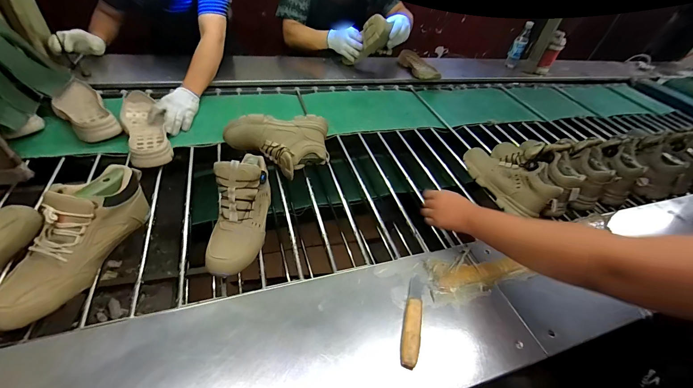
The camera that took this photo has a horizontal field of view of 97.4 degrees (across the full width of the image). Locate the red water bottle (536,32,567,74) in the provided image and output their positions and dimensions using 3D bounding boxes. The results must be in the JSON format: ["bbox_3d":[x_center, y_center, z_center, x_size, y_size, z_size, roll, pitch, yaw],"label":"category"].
[{"bbox_3d":[0.971,-0.664,1.442,0.064,0.176,0.074,32,49,17],"label":"red water bottle"}]

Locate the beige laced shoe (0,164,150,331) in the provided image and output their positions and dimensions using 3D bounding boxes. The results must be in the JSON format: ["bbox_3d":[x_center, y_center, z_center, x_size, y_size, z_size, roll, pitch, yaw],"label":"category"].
[{"bbox_3d":[-0.464,0.065,0.509,0.098,0.134,0.288,14,41,7],"label":"beige laced shoe"}]

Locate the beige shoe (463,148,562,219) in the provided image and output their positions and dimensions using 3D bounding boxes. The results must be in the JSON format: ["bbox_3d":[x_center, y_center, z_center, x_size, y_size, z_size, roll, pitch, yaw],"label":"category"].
[{"bbox_3d":[0.423,-0.056,0.809,0.097,0.103,0.258,-14,50,-23],"label":"beige shoe"}]

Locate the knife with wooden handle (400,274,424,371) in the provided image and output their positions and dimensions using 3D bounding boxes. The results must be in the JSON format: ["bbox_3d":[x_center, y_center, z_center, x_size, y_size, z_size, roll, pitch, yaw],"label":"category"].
[{"bbox_3d":[0.114,0.205,0.517,0.028,0.013,0.165,17,46,4],"label":"knife with wooden handle"}]

